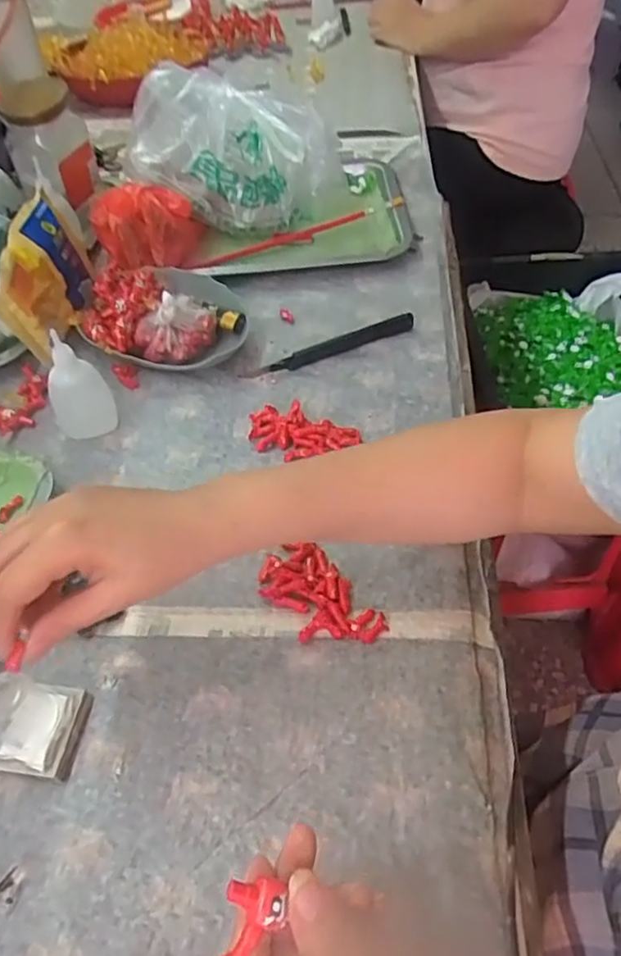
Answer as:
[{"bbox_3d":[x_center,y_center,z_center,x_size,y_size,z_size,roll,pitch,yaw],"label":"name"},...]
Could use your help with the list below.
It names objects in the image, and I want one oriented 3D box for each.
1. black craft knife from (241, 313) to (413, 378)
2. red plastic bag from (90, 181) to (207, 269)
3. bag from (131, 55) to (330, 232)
[{"bbox_3d":[0.019,-0.117,0.577,0.162,0.011,0.017,-19,52,-12],"label":"black craft knife"},{"bbox_3d":[-0.159,-0.249,0.640,0.103,0.069,0.065,-13,50,-9],"label":"red plastic bag"},{"bbox_3d":[-0.081,-0.345,0.681,0.206,0.122,0.119,0,50,2],"label":"bag"}]

